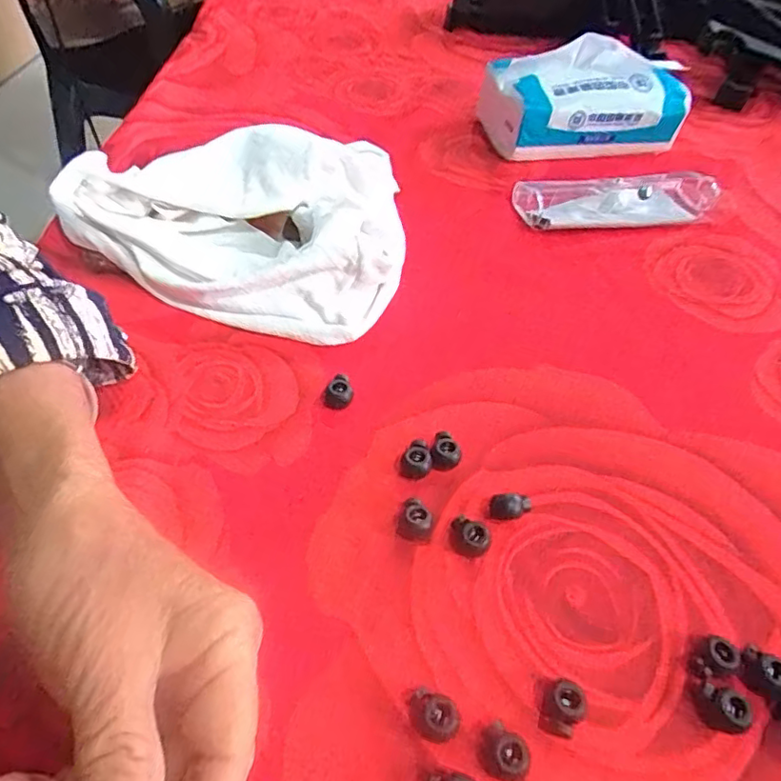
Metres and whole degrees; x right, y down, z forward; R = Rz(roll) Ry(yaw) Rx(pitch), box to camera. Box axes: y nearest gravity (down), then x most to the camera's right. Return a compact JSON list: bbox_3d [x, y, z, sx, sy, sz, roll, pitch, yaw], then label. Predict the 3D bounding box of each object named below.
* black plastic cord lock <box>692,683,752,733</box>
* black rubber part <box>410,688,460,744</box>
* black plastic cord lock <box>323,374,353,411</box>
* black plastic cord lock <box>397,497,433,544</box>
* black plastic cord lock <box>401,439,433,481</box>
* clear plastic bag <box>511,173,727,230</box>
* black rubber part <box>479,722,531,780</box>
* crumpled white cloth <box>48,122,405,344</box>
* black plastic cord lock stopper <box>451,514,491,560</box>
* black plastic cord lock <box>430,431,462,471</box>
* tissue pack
[{"bbox_3d":[0.128,0.122,0.220,0.016,0.013,0.012,24,52,15],"label":"black plastic cord lock"},{"bbox_3d":[0.016,0.122,0.216,0.019,0.011,0.014,22,52,14],"label":"black rubber part"},{"bbox_3d":[-0.028,0.002,0.312,0.014,0.012,0.015,2,49,-3],"label":"black plastic cord lock"},{"bbox_3d":[0.012,0.060,0.266,0.015,0.011,0.017,18,51,11],"label":"black plastic cord lock"},{"bbox_3d":[0.013,0.035,0.288,0.013,0.012,0.015,-16,53,-17],"label":"black plastic cord lock"},{"bbox_3d":[0.178,-0.150,0.447,0.158,0.027,0.042,-6,50,-10],"label":"clear plastic bag"},{"bbox_3d":[0.041,0.131,0.208,0.017,0.011,0.014,28,53,18],"label":"black rubber part"},{"bbox_3d":[-0.100,-0.119,0.375,0.231,0.058,0.147,18,51,11],"label":"crumpled white cloth"},{"bbox_3d":[0.036,0.067,0.262,0.019,0.010,0.014,21,51,13],"label":"black plastic cord lock stopper"},{"bbox_3d":[0.028,0.031,0.292,0.015,0.011,0.017,10,50,4],"label":"black plastic cord lock"},{"bbox_3d":[0.166,-0.258,0.504,0.170,0.080,0.086,-5,50,-9],"label":"tissue pack"}]

